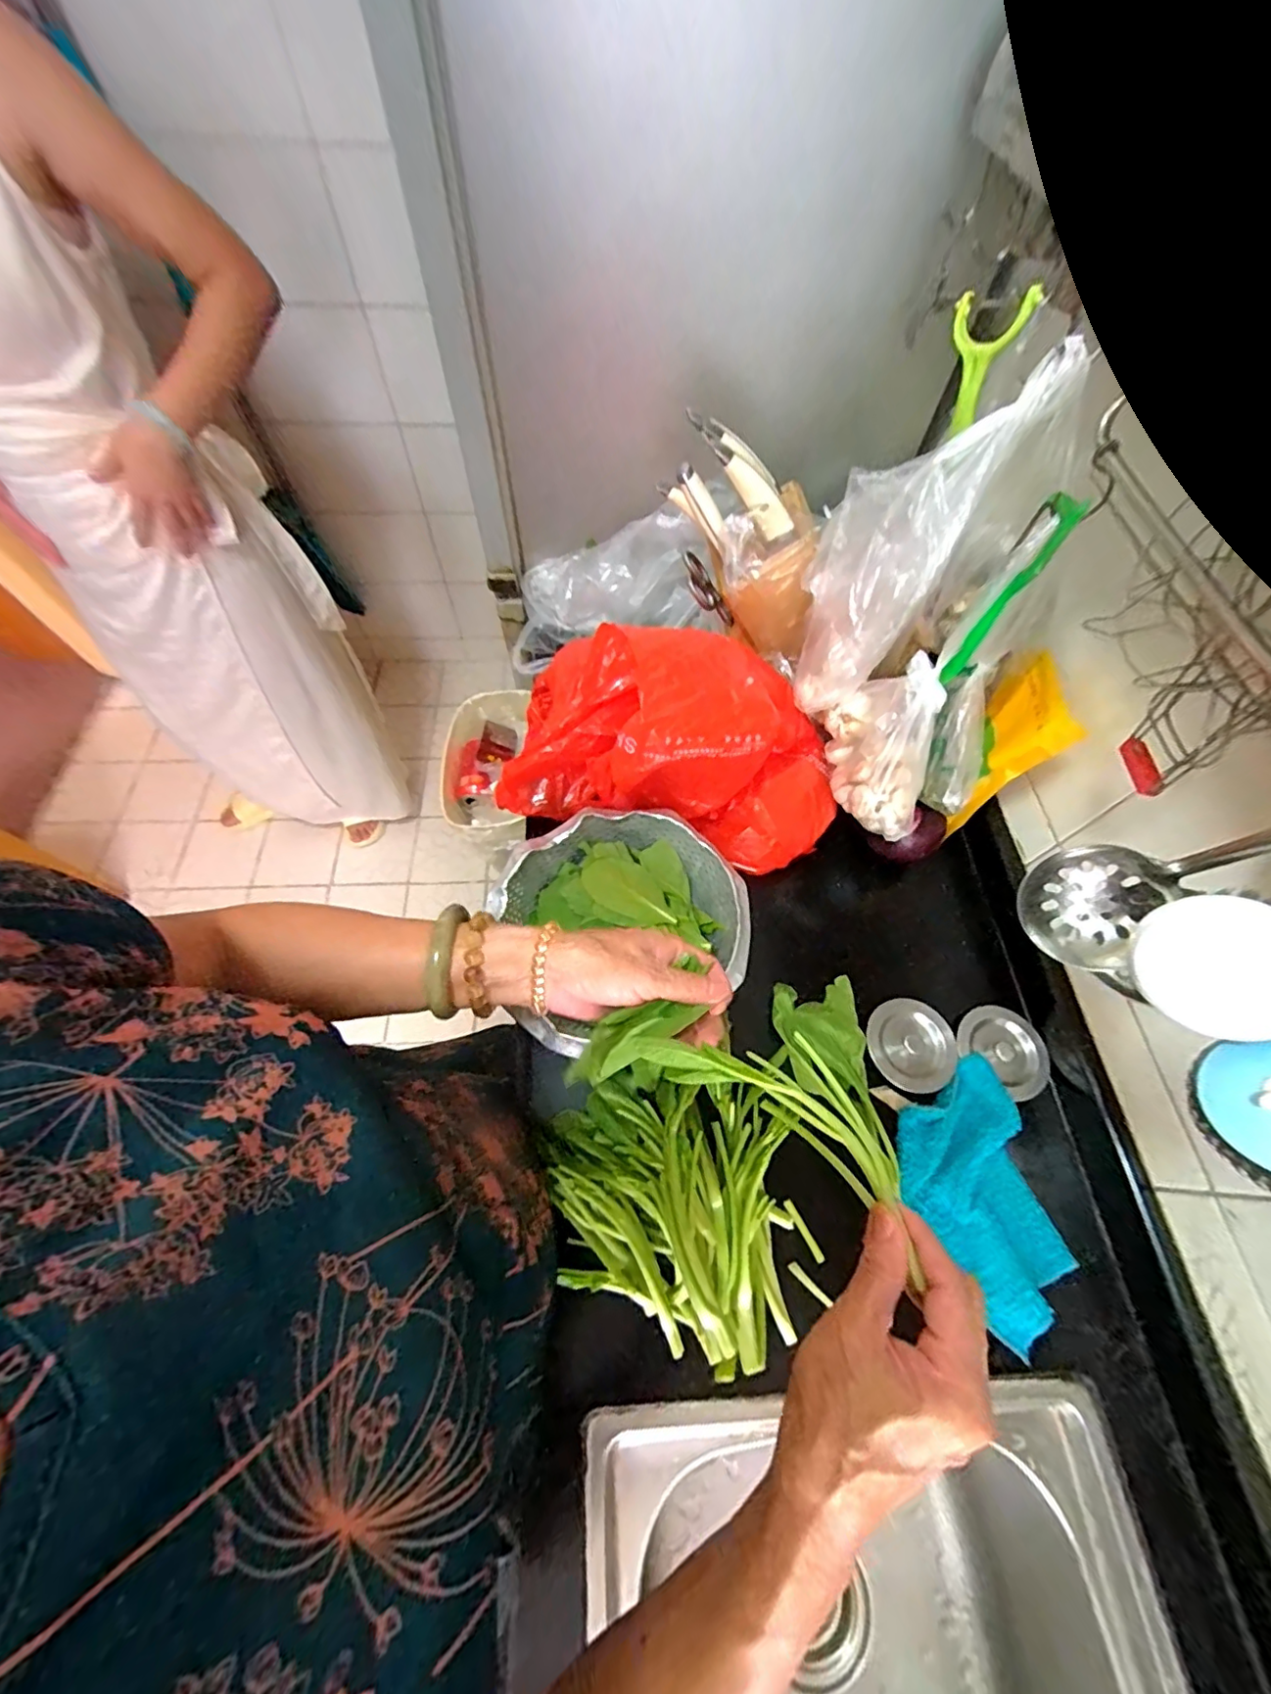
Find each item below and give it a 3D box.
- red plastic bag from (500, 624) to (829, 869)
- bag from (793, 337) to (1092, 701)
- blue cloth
[{"bbox_3d":[0.042,-0.119,0.560,0.344,0.214,0.166,8,63,3],"label":"red plastic bag"},{"bbox_3d":[0.226,-0.245,0.473,0.095,0.289,0.110,-3,60,-29],"label":"bag"},{"bbox_3d":[0.318,0.307,0.502,0.136,0.025,0.175,-28,66,-15],"label":"blue cloth"}]

